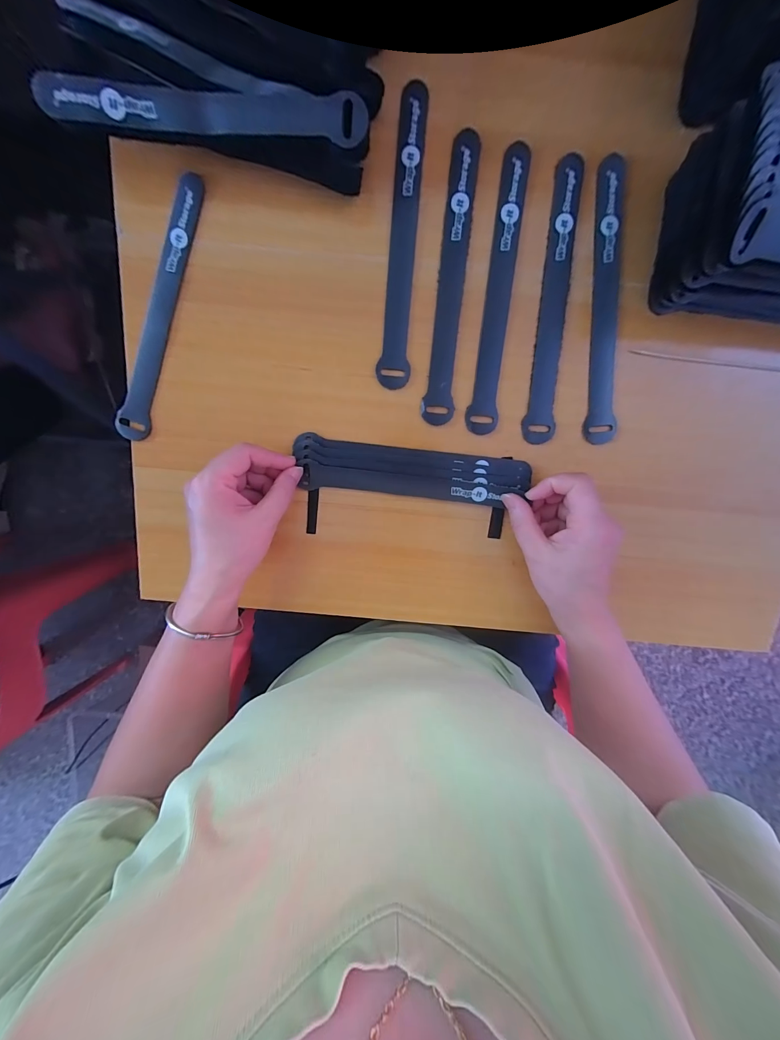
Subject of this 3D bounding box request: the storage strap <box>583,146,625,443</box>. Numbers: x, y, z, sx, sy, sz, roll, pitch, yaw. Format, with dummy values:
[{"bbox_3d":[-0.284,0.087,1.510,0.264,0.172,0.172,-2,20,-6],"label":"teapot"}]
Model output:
[{"bbox_3d":[0.174,-0.170,0.275,0.025,0.004,0.208,-2,102,1],"label":"storage strap"}]

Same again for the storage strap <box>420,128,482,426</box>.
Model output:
[{"bbox_3d":[0.049,-0.184,0.270,0.025,0.004,0.207,6,98,-2],"label":"storage strap"}]

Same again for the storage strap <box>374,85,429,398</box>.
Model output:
[{"bbox_3d":[0.012,-0.214,0.266,0.025,0.004,0.209,6,98,-2],"label":"storage strap"}]

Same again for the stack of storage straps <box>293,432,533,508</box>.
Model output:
[{"bbox_3d":[0.020,-0.040,0.293,0.193,0.012,0.042,6,98,0],"label":"stack of storage straps"}]

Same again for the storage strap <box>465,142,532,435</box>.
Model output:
[{"bbox_3d":[0.087,-0.176,0.272,0.022,0.004,0.208,6,98,-2],"label":"storage strap"}]

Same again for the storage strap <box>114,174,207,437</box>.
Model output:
[{"bbox_3d":[-0.187,-0.166,0.274,0.026,0.004,0.205,19,101,-3],"label":"storage strap"}]

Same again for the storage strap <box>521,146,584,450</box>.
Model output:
[{"bbox_3d":[0.132,-0.169,0.272,0.025,0.004,0.208,5,102,-1],"label":"storage strap"}]

